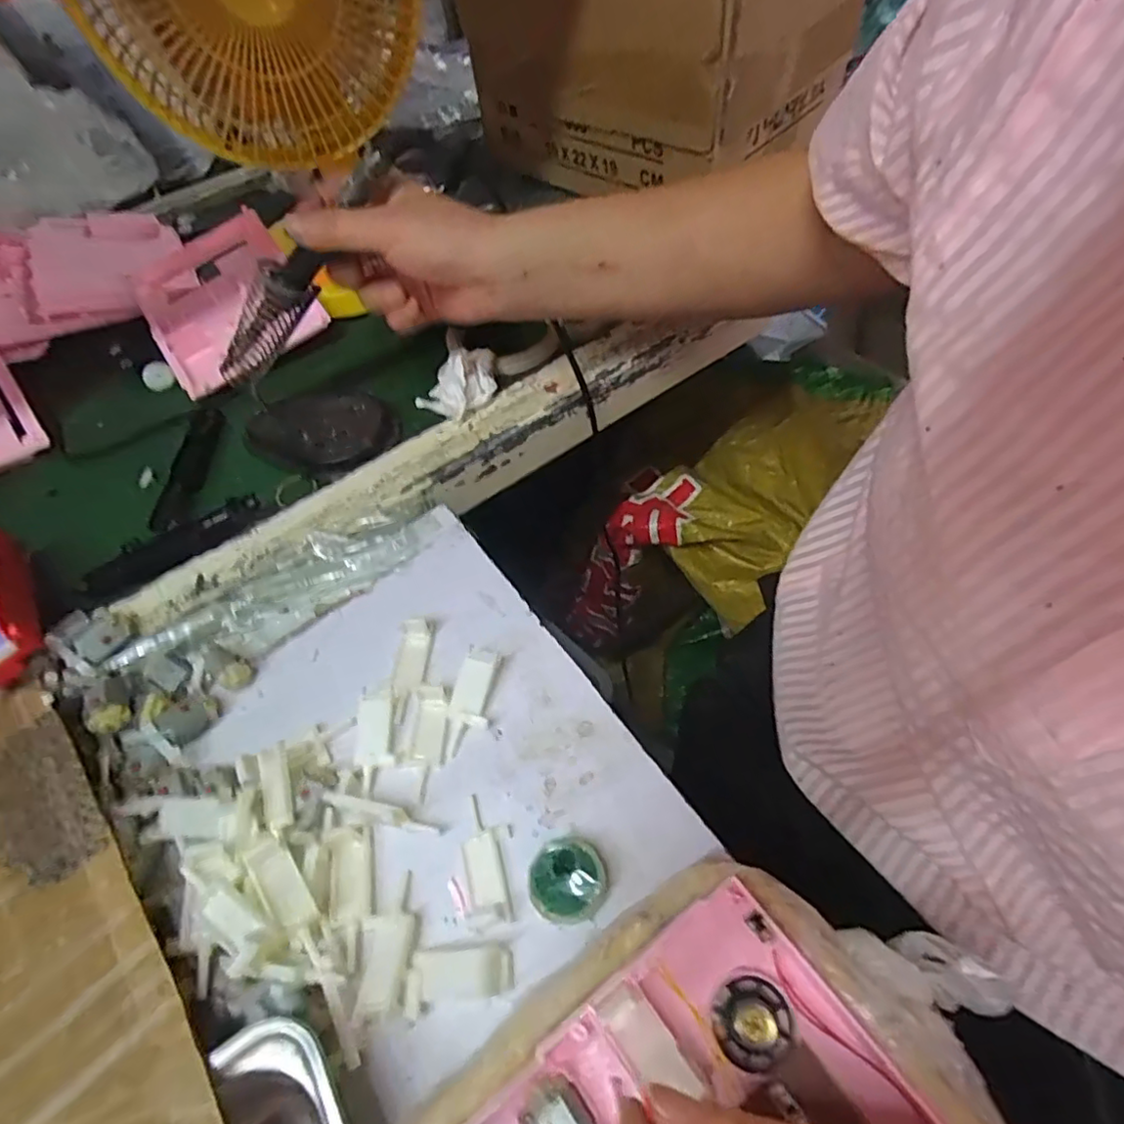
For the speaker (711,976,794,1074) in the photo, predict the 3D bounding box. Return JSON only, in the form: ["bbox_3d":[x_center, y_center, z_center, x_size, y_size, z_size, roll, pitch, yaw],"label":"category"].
[{"bbox_3d":[0.068,0.165,0.222,0.027,0.014,0.026,-3,56,5],"label":"speaker"}]

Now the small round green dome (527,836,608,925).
[{"bbox_3d":[0.002,0.143,0.278,0.033,0.017,0.034,-3,56,5],"label":"small round green dome"}]

